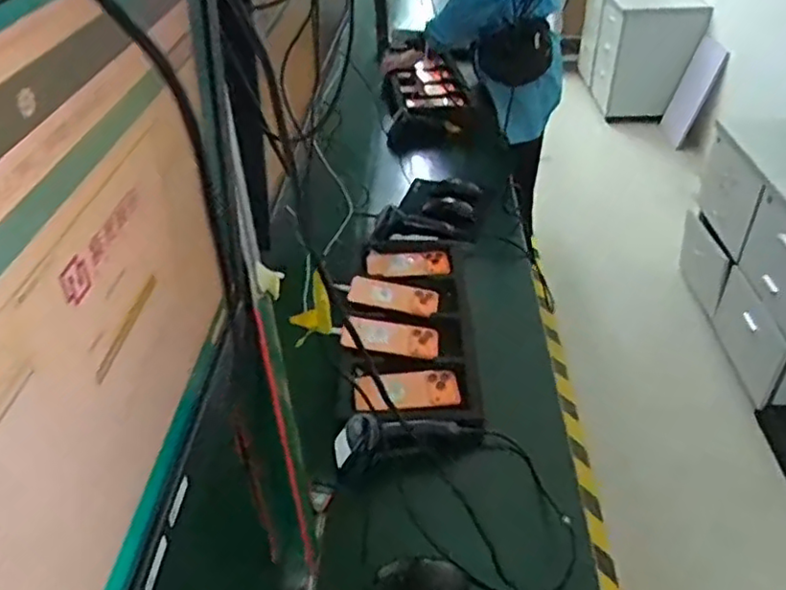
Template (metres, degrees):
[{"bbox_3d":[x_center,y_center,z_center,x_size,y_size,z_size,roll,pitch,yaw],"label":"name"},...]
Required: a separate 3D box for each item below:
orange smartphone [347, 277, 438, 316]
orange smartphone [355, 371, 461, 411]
[{"bbox_3d":[0.001,-0.001,1.237,0.171,0.012,0.069,11,56,-8],"label":"orange smartphone"},{"bbox_3d":[0.023,0.154,1.028,0.174,0.015,0.078,1,38,-15],"label":"orange smartphone"}]

